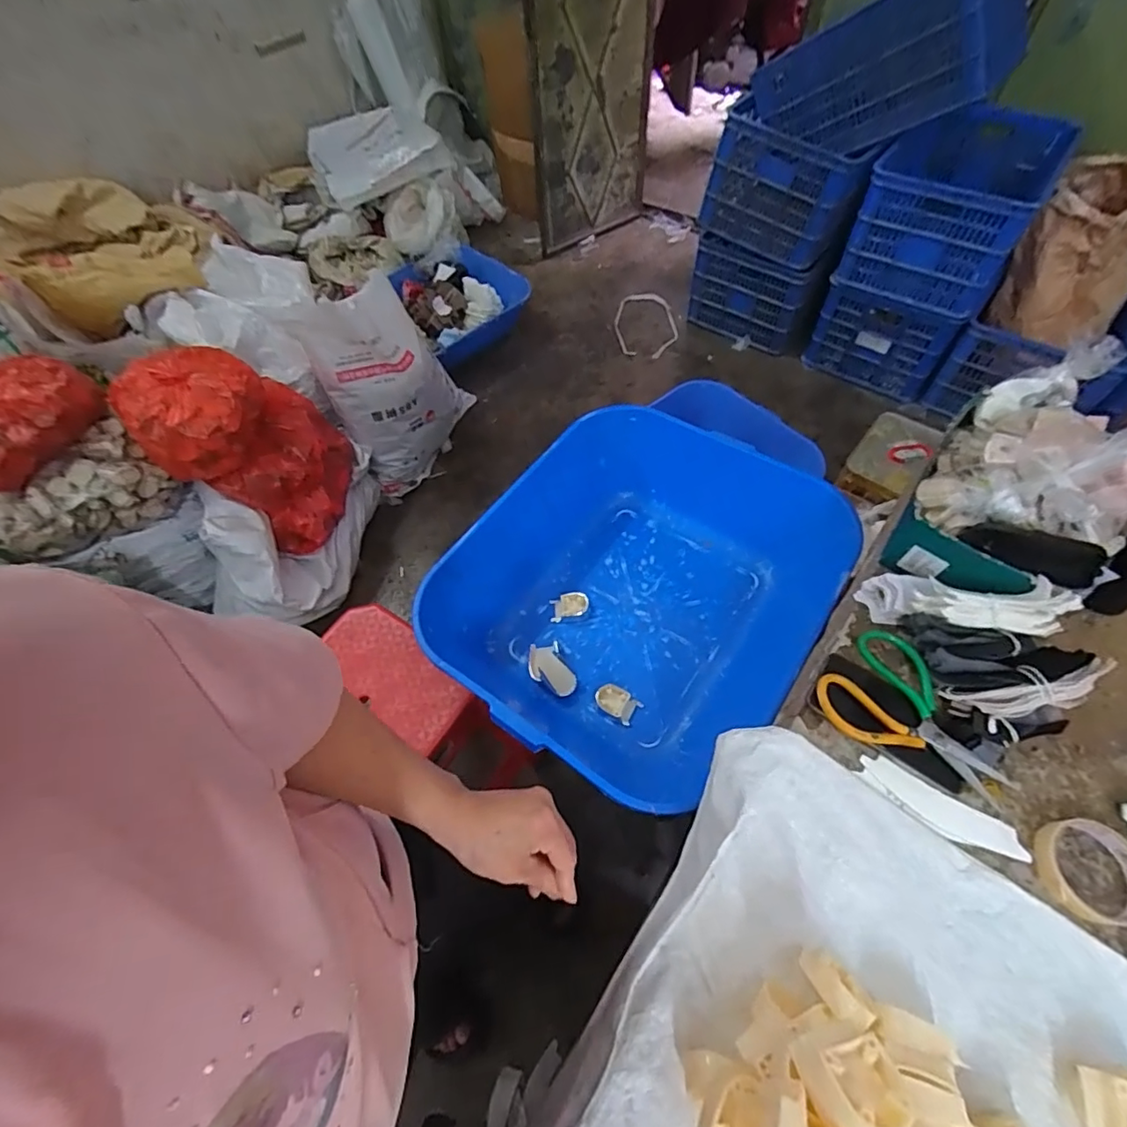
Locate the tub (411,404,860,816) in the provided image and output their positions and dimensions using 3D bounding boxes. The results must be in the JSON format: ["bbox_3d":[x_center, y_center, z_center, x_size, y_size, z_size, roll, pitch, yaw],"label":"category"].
[{"bbox_3d":[0.113,0.040,0.886,0.498,0.180,0.595,35,66,21],"label":"tub"}]

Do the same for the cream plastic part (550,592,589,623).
[{"bbox_3d":[0.009,0.075,0.959,0.069,0.017,0.045,-13,58,-5],"label":"cream plastic part"}]

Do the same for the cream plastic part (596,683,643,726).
[{"bbox_3d":[0.086,0.223,0.859,0.067,0.018,0.045,28,63,19],"label":"cream plastic part"}]

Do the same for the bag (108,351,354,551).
[{"bbox_3d":[-0.781,-0.308,1.362,0.323,0.431,0.376,15,59,12],"label":"bag"}]

